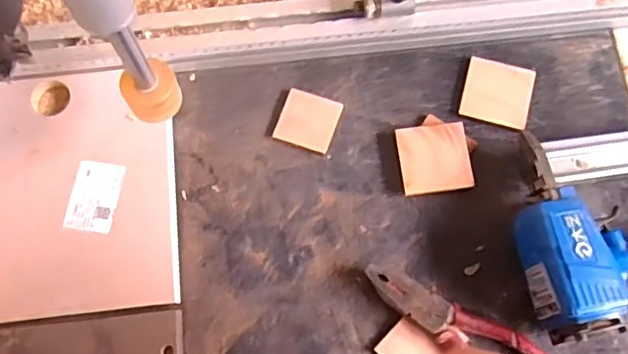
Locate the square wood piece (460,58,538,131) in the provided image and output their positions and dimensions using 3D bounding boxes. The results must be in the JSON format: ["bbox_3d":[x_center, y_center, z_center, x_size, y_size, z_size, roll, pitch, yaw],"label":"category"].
[{"bbox_3d":[0.170,-0.078,0.542,0.060,0.011,0.056,15,73,4],"label":"square wood piece"}]

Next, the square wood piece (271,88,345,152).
[{"bbox_3d":[-0.005,-0.051,0.537,0.052,0.006,0.049,19,74,5],"label":"square wood piece"}]

